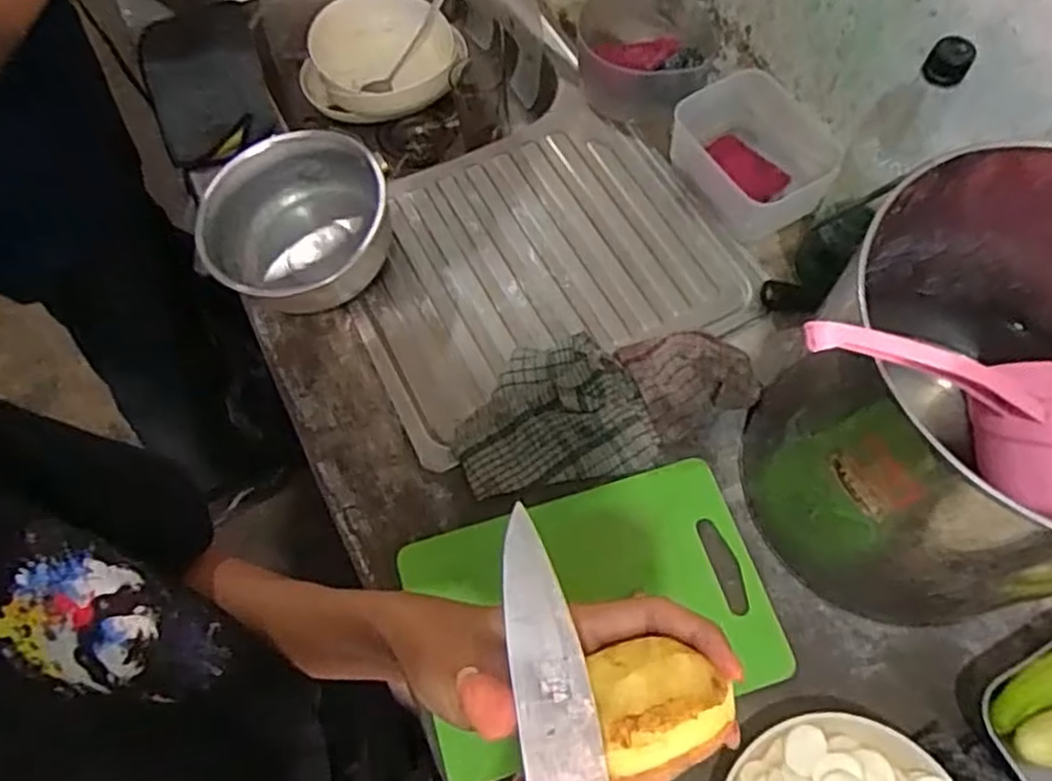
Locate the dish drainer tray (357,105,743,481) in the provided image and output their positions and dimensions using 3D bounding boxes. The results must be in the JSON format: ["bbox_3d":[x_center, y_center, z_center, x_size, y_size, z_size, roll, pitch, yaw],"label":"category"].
[{"bbox_3d":[0.005,-0.134,0.783,0.383,0.032,0.313,-25,68,-10],"label":"dish drainer tray"}]

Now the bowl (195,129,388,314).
[{"bbox_3d":[-0.229,-0.155,0.738,0.184,0.093,0.176,-8,66,-2],"label":"bowl"}]

